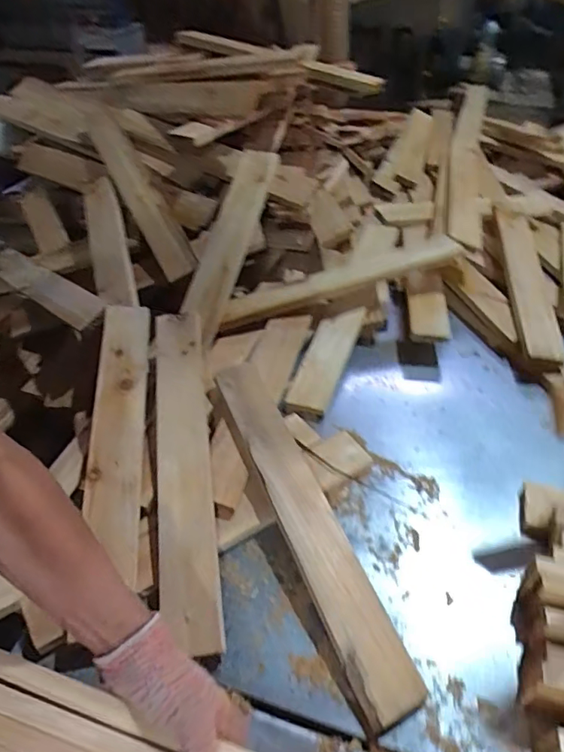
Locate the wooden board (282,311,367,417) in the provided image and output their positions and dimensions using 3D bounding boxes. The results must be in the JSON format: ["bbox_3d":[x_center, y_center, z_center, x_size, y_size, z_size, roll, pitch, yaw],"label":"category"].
[{"bbox_3d":[0.072,-0.030,0.867,0.074,0.020,0.218,11,51,22],"label":"wooden board"}]

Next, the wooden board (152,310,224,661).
[{"bbox_3d":[-0.139,0.103,0.693,0.083,0.023,0.484,-14,51,4],"label":"wooden board"}]

